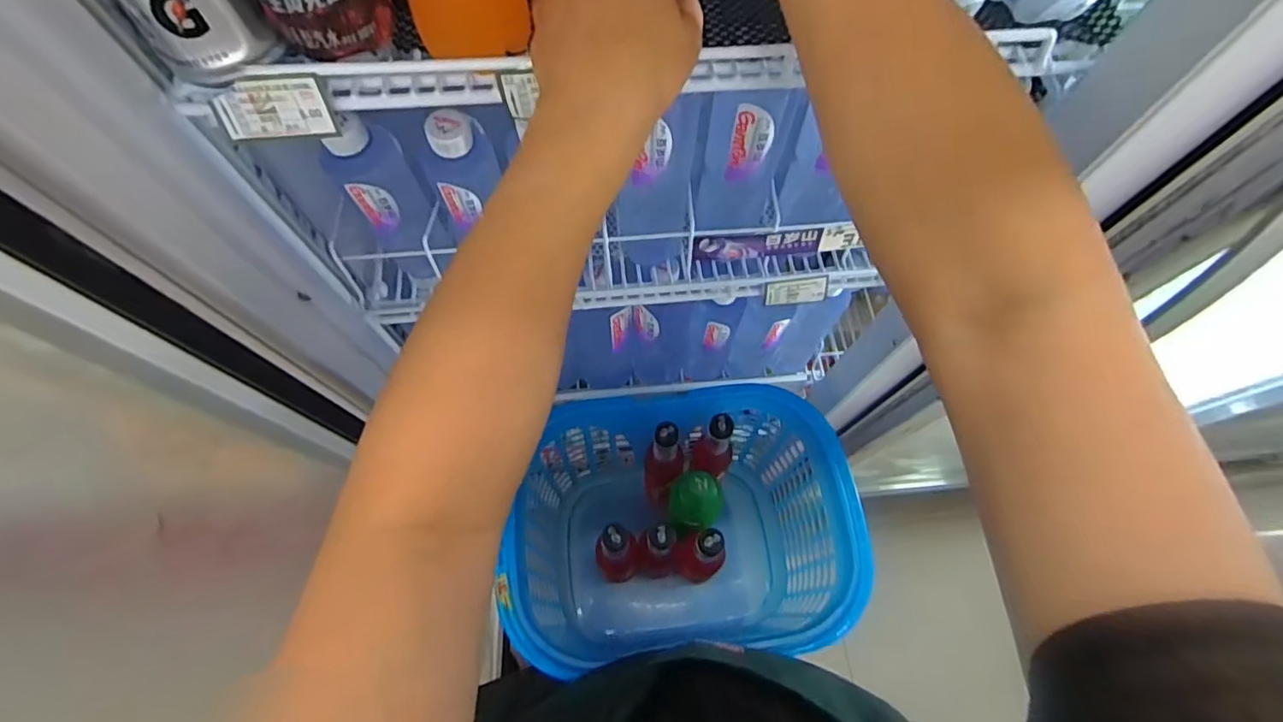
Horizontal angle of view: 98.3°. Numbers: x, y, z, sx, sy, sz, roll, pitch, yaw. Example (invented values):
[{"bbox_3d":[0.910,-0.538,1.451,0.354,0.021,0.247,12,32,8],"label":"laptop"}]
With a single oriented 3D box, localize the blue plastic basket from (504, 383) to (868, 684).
[{"bbox_3d":[0.043,0.217,0.759,0.399,0.267,0.319,-3,66,-2],"label":"blue plastic basket"}]

